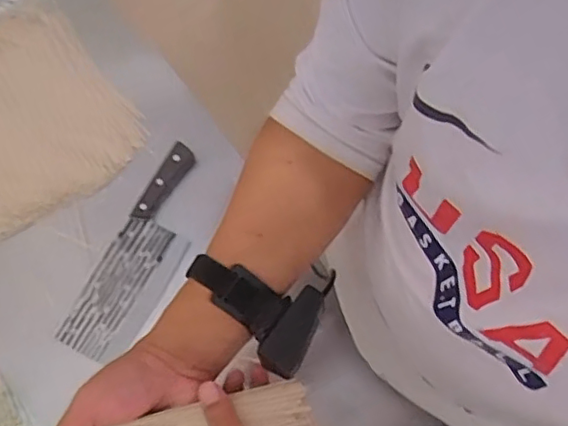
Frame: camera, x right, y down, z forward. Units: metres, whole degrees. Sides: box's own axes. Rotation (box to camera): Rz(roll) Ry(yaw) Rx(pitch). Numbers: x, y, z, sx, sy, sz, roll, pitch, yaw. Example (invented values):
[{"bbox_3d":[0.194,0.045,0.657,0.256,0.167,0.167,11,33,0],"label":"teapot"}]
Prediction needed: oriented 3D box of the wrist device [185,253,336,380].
[{"bbox_3d":[-0.027,0.068,0.469,0.111,0.041,0.085,21,76,7],"label":"wrist device"}]

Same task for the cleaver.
[{"bbox_3d":[-0.183,0.054,0.789,0.095,0.018,0.293,29,77,9],"label":"cleaver"}]

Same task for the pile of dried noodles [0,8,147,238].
[{"bbox_3d":[-0.404,-0.130,0.838,0.322,0.036,0.312,-37,77,-9],"label":"pile of dried noodles"}]

